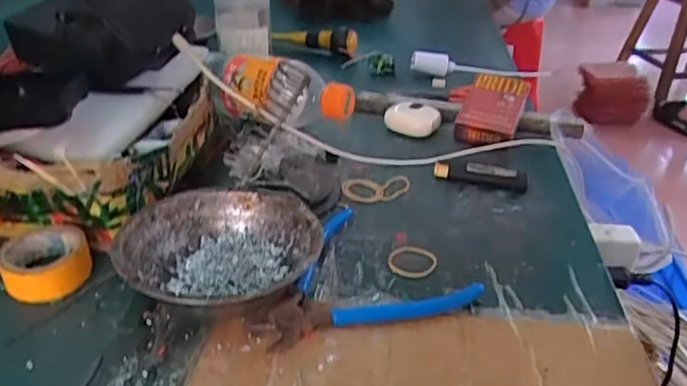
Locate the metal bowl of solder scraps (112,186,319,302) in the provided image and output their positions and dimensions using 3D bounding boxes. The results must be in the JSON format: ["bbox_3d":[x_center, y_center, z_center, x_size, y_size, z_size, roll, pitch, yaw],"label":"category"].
[{"bbox_3d":[-0.080,0.042,0.382,0.124,0.041,0.118,2,32,-1],"label":"metal bowl of solder scraps"}]

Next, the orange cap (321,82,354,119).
[{"bbox_3d":[-0.005,-0.081,0.514,0.029,0.029,0.024,3,32,1],"label":"orange cap"}]

